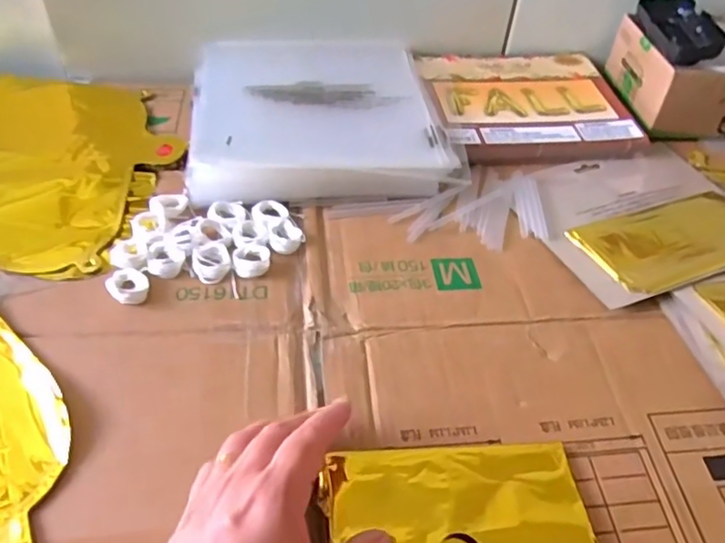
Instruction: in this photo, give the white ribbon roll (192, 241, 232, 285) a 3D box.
[{"bbox_3d":[-0.110,-0.008,0.449,0.026,0.008,0.035,-11,49,-14],"label":"white ribbon roll"}]

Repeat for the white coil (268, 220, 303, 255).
[{"bbox_3d":[-0.060,-0.027,0.476,0.025,0.008,0.029,-1,47,-5],"label":"white coil"}]

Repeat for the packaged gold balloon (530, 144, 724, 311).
[{"bbox_3d":[0.233,-0.050,0.505,0.188,0.016,0.160,-13,49,-15],"label":"packaged gold balloon"}]

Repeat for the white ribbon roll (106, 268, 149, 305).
[{"bbox_3d":[-0.164,0.009,0.428,0.026,0.011,0.030,-14,50,-16],"label":"white ribbon roll"}]

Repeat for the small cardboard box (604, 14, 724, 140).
[{"bbox_3d":[0.356,-0.196,0.613,0.186,0.070,0.134,1,47,-3],"label":"small cardboard box"}]

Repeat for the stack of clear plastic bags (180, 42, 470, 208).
[{"bbox_3d":[-0.042,-0.148,0.568,0.220,0.029,0.228,-5,48,-9],"label":"stack of clear plastic bags"}]

